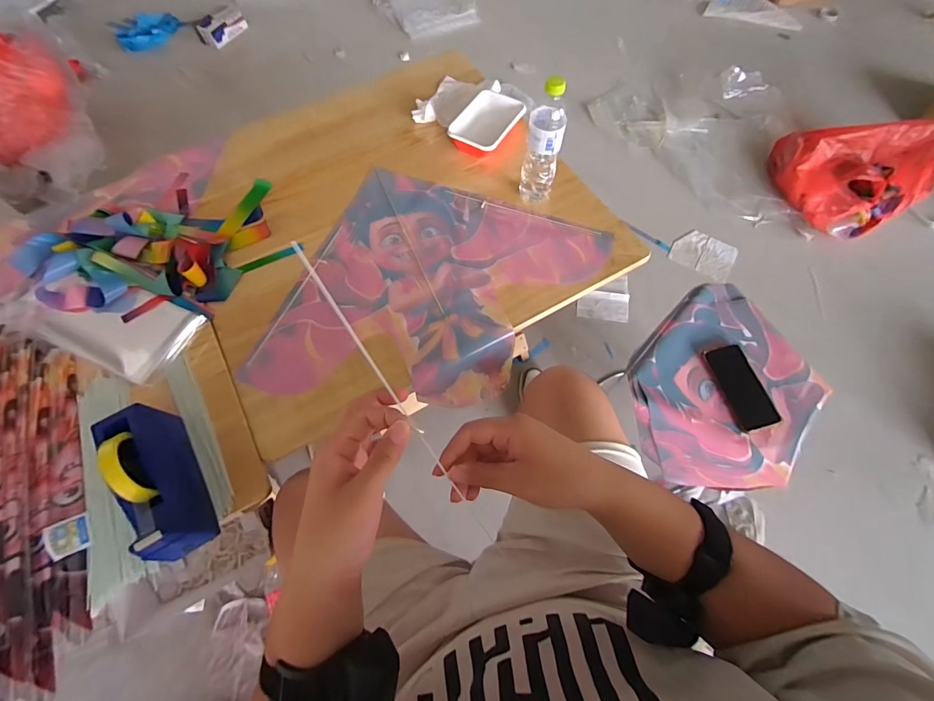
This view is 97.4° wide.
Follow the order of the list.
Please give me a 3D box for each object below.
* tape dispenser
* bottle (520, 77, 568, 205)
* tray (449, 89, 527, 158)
[{"bbox_3d":[-0.456,0.189,0.599,0.072,0.128,0.215,-28,69,-9],"label":"tape dispenser"},{"bbox_3d":[0.143,-0.382,0.774,0.066,0.224,0.060,8,68,5],"label":"bottle"},{"bbox_3d":[0.046,-0.514,0.927,0.128,0.040,0.167,31,72,14],"label":"tray"}]

